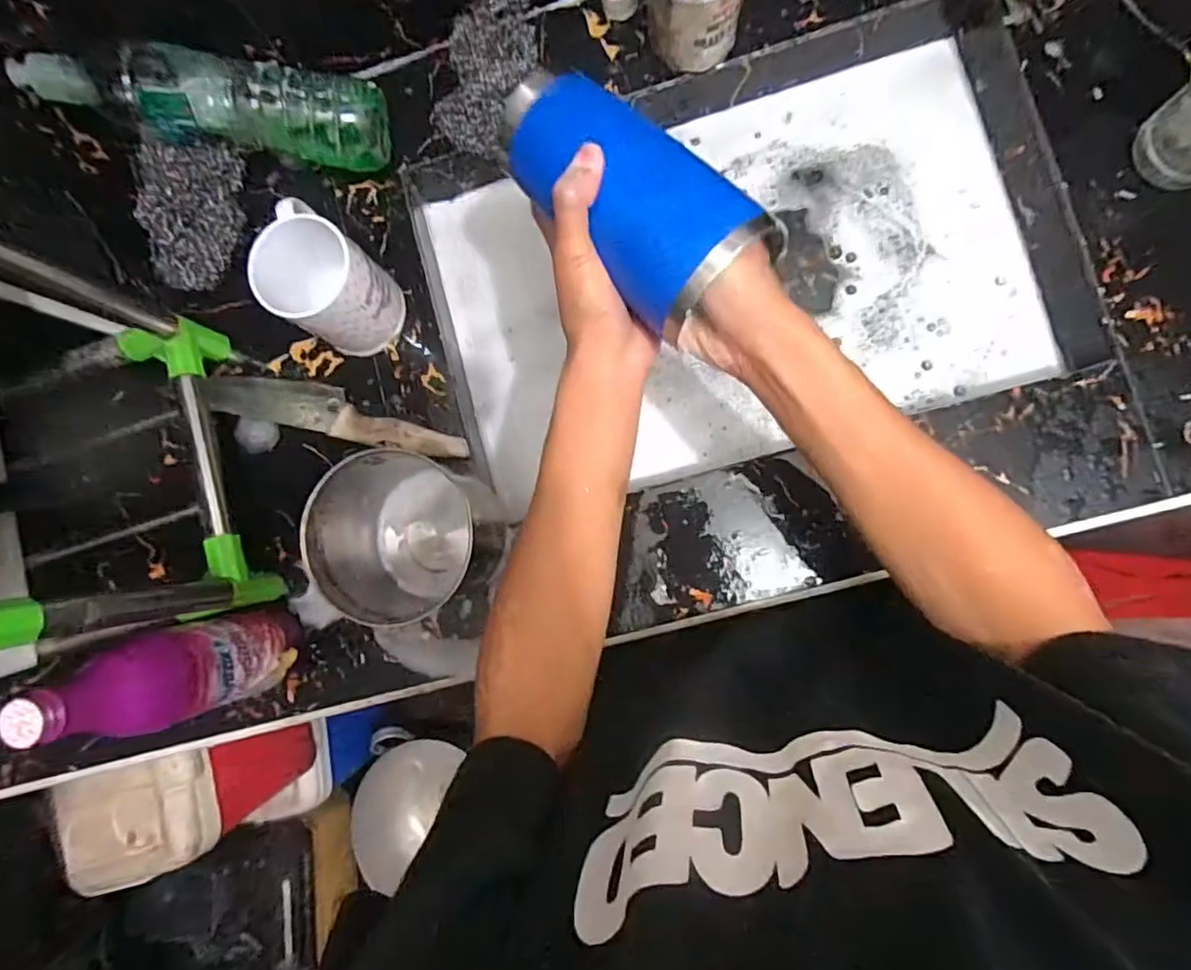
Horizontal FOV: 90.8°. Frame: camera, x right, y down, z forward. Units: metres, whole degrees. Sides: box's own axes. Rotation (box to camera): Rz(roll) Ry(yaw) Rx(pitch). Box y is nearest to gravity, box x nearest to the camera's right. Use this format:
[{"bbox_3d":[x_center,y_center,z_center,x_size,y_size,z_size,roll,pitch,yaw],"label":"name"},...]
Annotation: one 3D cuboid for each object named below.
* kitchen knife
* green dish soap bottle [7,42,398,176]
[{"bbox_3d":[-0.236,-0.066,0.526,0.255,0.025,0.044,12,89,7],"label":"kitchen knife"},{"bbox_3d":[-0.312,-0.319,0.486,0.263,0.068,0.070,0,87,-17],"label":"green dish soap bottle"}]

